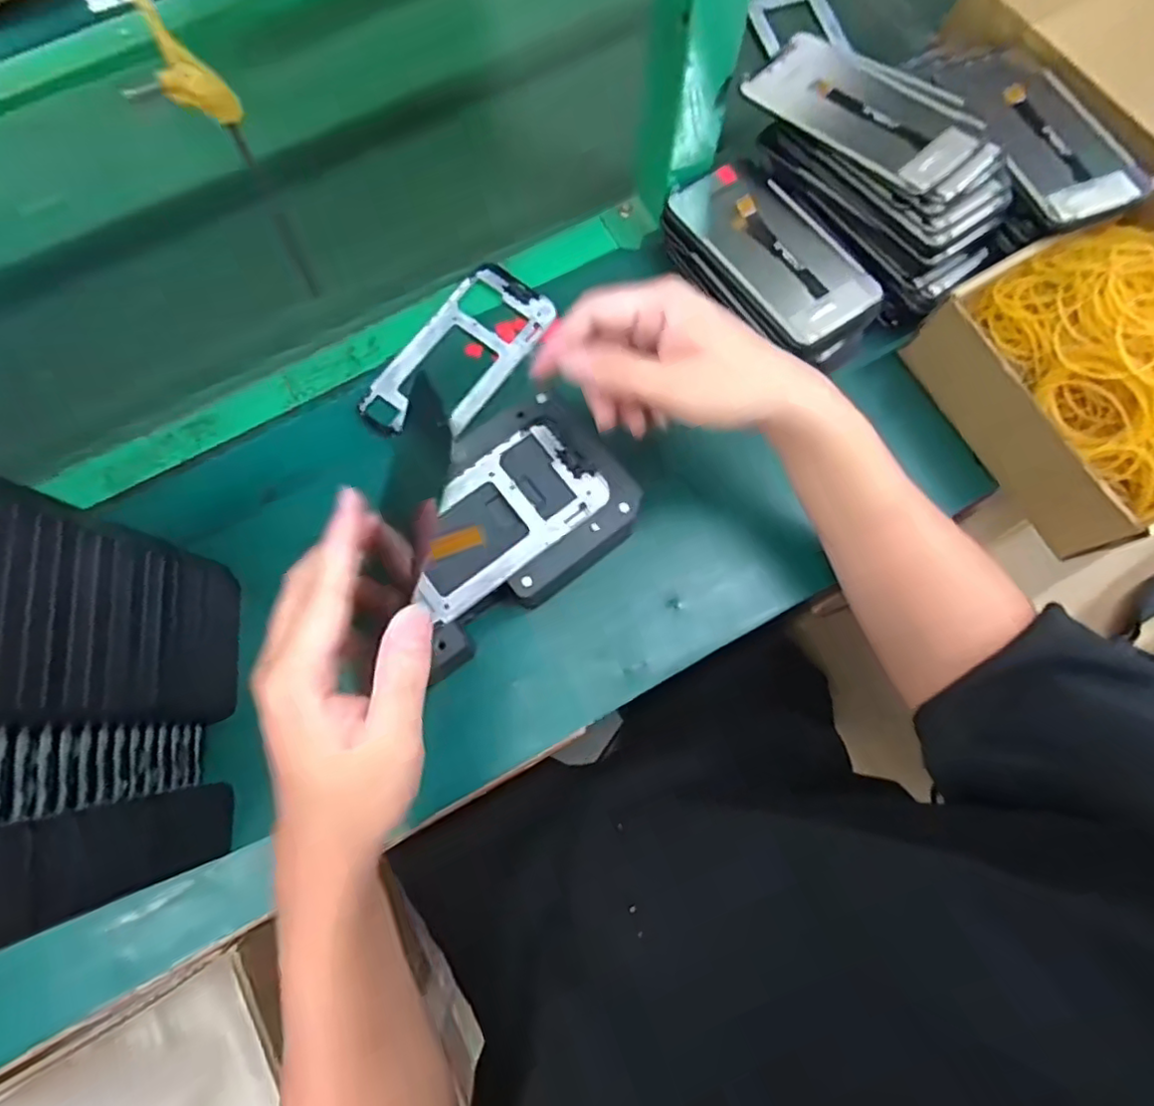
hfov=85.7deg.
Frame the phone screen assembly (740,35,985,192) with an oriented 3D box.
[{"bbox_3d":[0.193,-0.304,0.423,0.078,0.009,0.158,-40,68,-7],"label":"phone screen assembly"}]

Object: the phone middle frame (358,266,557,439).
[{"bbox_3d":[-0.090,-0.148,0.469,0.081,0.007,0.156,35,79,8],"label":"phone middle frame"}]

